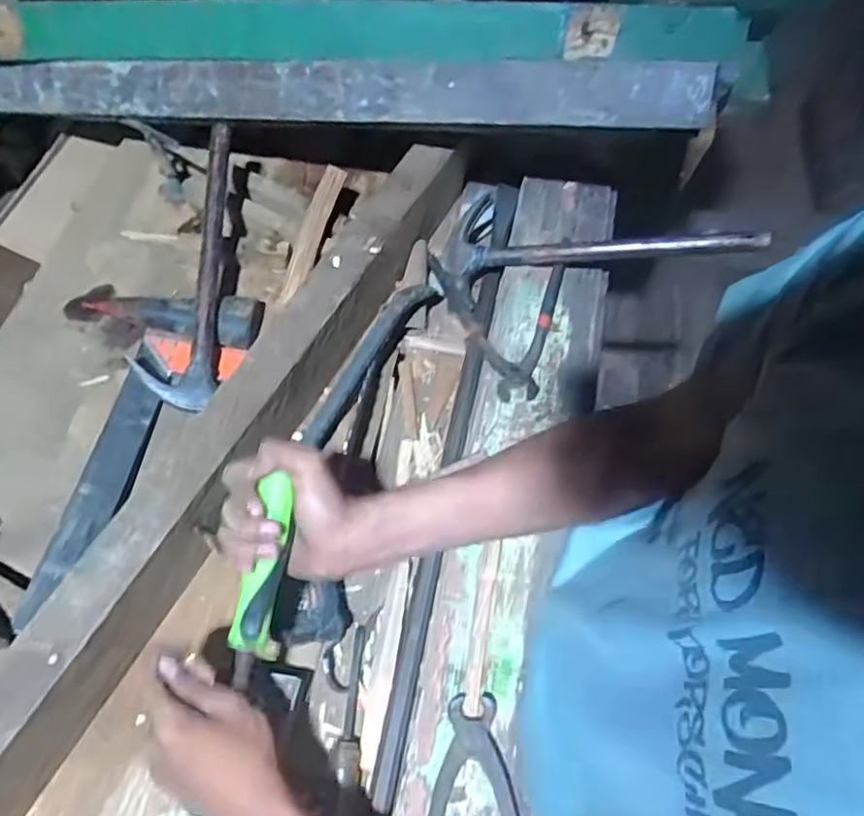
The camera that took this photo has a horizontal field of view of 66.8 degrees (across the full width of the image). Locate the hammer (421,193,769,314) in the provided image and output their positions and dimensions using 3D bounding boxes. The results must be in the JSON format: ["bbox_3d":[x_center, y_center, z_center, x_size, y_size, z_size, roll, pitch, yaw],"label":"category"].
[{"bbox_3d":[0.164,-0.171,0.687,0.336,0.059,0.106,1,64,17],"label":"hammer"}]

